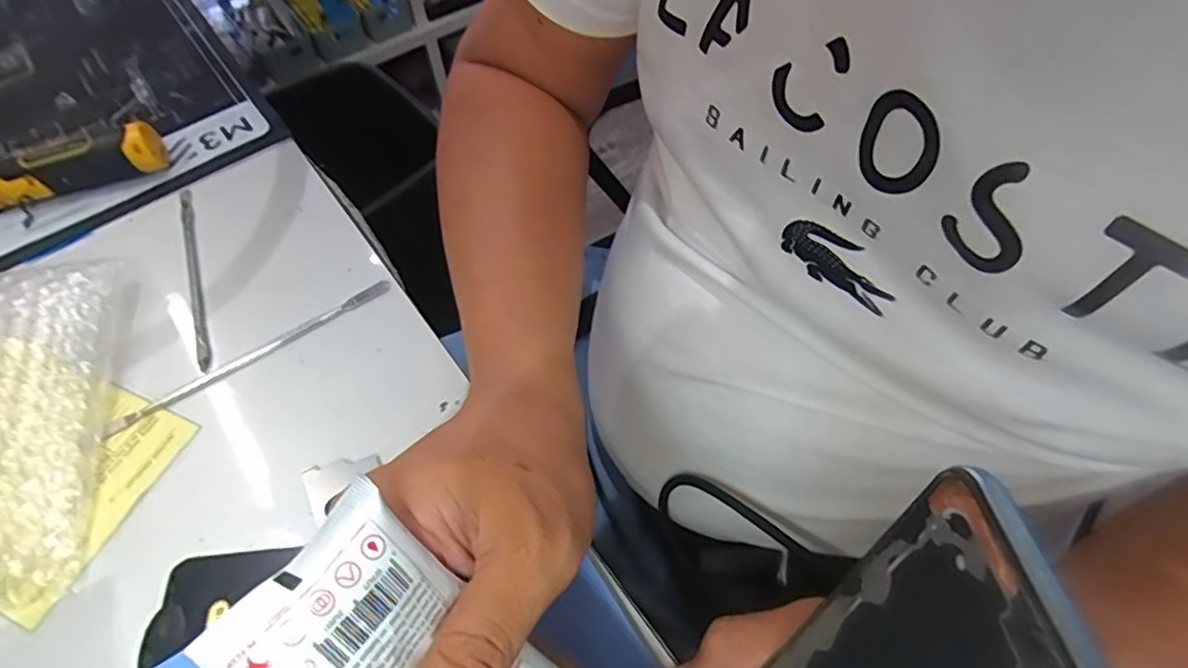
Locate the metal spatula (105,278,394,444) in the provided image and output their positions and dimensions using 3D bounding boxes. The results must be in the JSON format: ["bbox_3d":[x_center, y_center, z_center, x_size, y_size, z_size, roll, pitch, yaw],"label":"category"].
[{"bbox_3d":[-0.186,0.011,0.339,0.158,0.010,0.007,-31,63,-18],"label":"metal spatula"}]

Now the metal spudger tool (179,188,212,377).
[{"bbox_3d":[-0.242,-0.039,0.373,0.011,0.006,0.143,-20,60,-12],"label":"metal spudger tool"}]

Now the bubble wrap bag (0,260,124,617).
[{"bbox_3d":[-0.296,0.047,0.309,0.087,0.029,0.173,-12,59,-8],"label":"bubble wrap bag"}]

